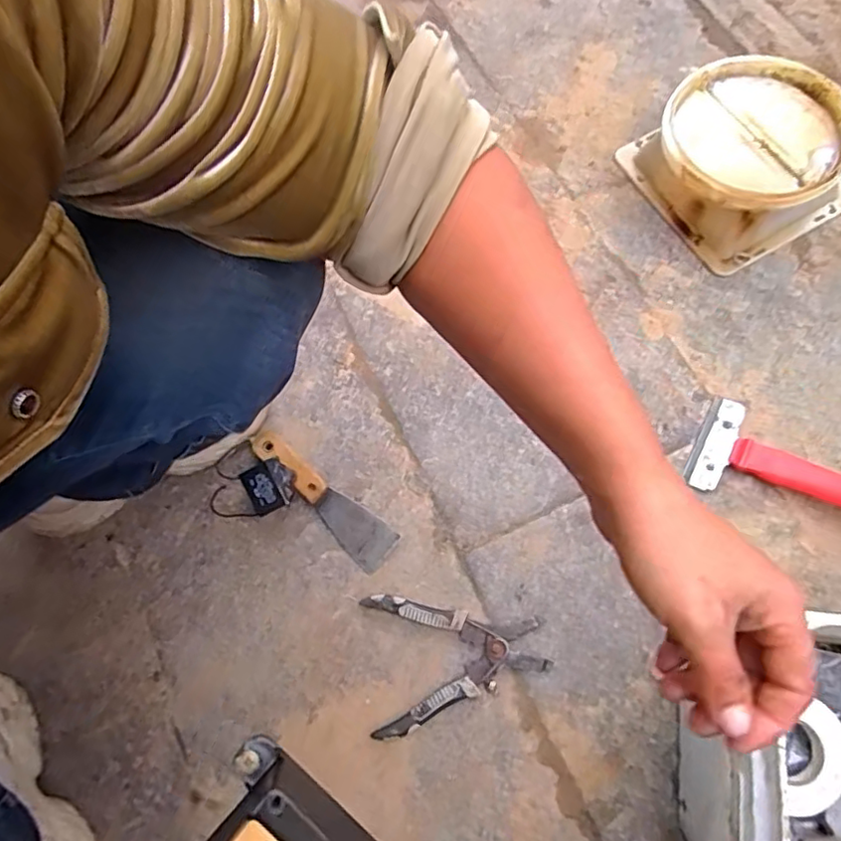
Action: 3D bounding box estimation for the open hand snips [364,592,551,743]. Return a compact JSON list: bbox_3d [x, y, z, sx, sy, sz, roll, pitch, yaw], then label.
[{"bbox_3d":[0.032,0.208,0.543,0.157,0.011,0.116,-12,70,0],"label":"open hand snips"}]

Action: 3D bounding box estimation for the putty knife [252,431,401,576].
[{"bbox_3d":[-0.099,0.075,0.604,0.177,0.020,0.044,41,79,16],"label":"putty knife"}]

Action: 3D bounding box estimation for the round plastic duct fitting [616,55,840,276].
[{"bbox_3d":[0.357,-0.294,0.656,0.196,0.071,0.200,-30,71,-6],"label":"round plastic duct fitting"}]

